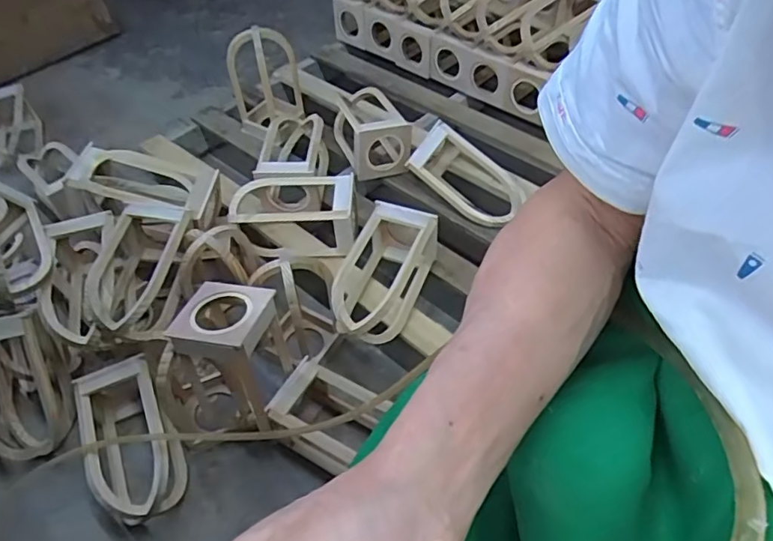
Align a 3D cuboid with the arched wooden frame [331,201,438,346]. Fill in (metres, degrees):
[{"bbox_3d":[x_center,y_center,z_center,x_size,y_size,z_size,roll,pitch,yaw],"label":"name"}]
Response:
[{"bbox_3d":[-0.009,0.005,1.008,0.133,0.136,0.274,17,52,16],"label":"arched wooden frame"}]

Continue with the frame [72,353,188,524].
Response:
[{"bbox_3d":[-0.432,0.288,0.928,0.146,0.122,0.258,-26,53,-18],"label":"frame"}]

